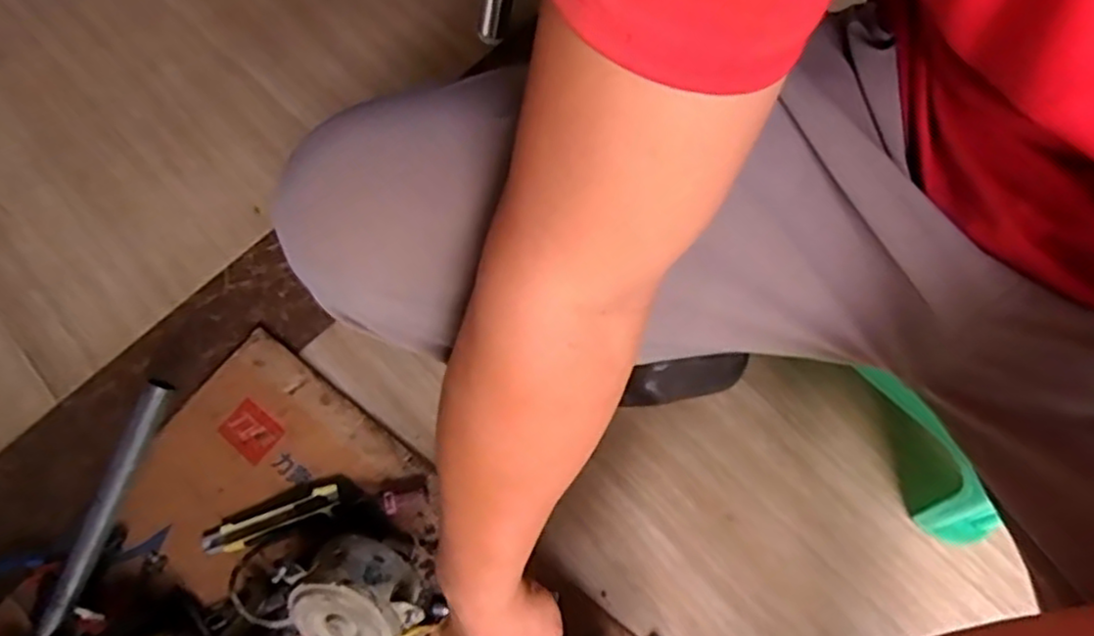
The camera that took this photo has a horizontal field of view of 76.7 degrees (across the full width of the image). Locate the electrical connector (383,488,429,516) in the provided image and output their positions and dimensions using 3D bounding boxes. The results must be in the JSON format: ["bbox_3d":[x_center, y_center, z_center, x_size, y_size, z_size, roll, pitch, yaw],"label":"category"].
[{"bbox_3d":[-0.140,0.179,0.681,0.042,0.015,0.020,-8,68,-15],"label":"electrical connector"}]

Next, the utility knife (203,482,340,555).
[{"bbox_3d":[-0.275,0.202,0.691,0.137,0.019,0.028,-20,70,-5],"label":"utility knife"}]

